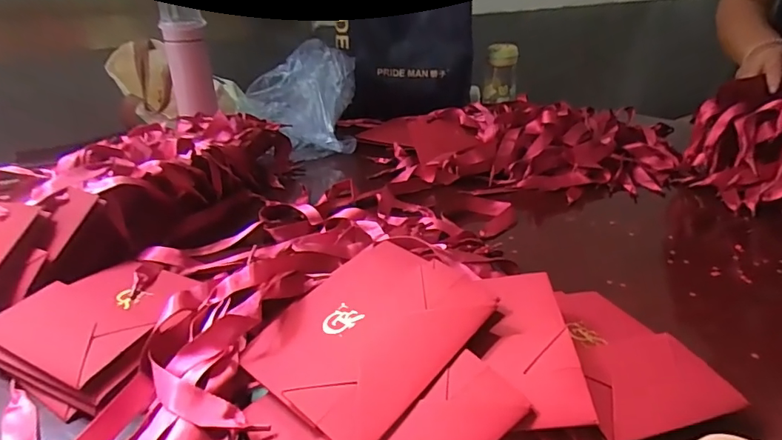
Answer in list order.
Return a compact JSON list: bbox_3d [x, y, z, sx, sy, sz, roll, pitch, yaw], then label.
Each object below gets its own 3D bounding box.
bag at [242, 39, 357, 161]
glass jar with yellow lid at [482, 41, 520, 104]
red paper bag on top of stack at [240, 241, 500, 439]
[{"bbox_3d":[-0.171,-0.217,0.891,0.207,0.147,0.219,-3,27,-2],"label":"bag"},{"bbox_3d":[0.232,-0.311,1.033,0.068,0.110,0.070,4,27,12],"label":"glass jar with yellow lid"},{"bbox_3d":[-0.019,0.073,0.353,0.140,0.013,0.154,16,44,43],"label":"red paper bag on top of stack"}]

